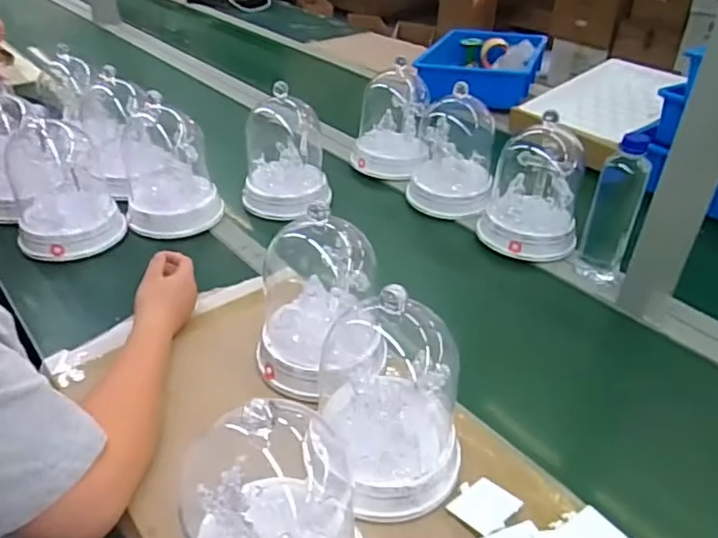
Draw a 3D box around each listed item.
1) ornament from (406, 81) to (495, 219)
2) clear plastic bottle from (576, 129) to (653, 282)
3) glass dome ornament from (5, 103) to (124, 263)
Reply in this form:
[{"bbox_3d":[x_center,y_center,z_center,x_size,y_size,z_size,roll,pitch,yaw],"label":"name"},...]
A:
[{"bbox_3d":[0.159,-0.194,0.999,0.139,0.177,0.122,8,36,9],"label":"ornament"},{"bbox_3d":[0.358,-0.080,0.840,0.058,0.209,0.053,11,37,13],"label":"clear plastic bottle"},{"bbox_3d":[-0.458,-0.129,0.906,0.147,0.161,0.160,-17,39,-24],"label":"glass dome ornament"}]

